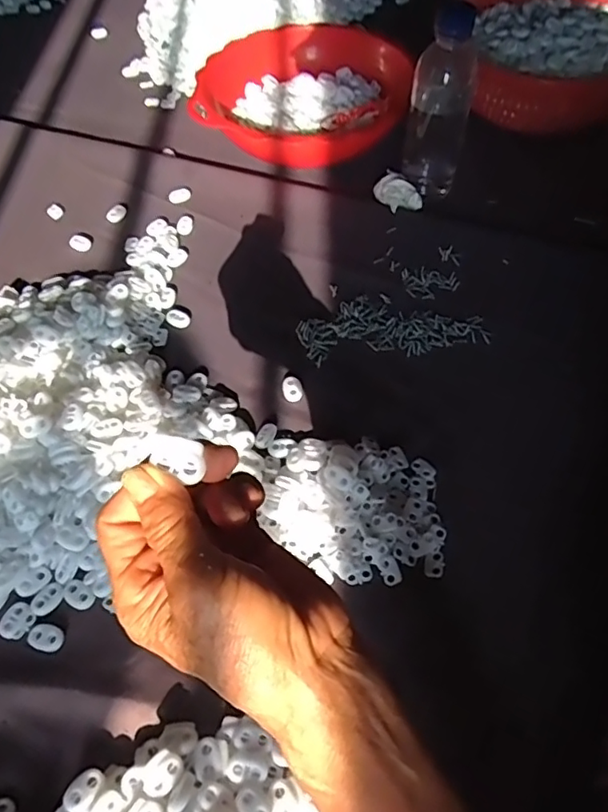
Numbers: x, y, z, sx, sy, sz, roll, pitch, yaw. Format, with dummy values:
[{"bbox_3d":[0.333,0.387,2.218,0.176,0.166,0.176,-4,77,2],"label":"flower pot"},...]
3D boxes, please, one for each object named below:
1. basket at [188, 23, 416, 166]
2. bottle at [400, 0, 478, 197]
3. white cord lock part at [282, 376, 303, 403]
[{"bbox_3d":[-0.003,-0.344,0.662,0.216,0.067,0.220,-1,56,2],"label":"basket"},{"bbox_3d":[0.132,-0.294,0.566,0.058,0.161,0.055,10,57,9],"label":"bottle"},{"bbox_3d":[-0.010,-0.014,0.472,0.015,0.007,0.022,-19,57,-10],"label":"white cord lock part"}]

